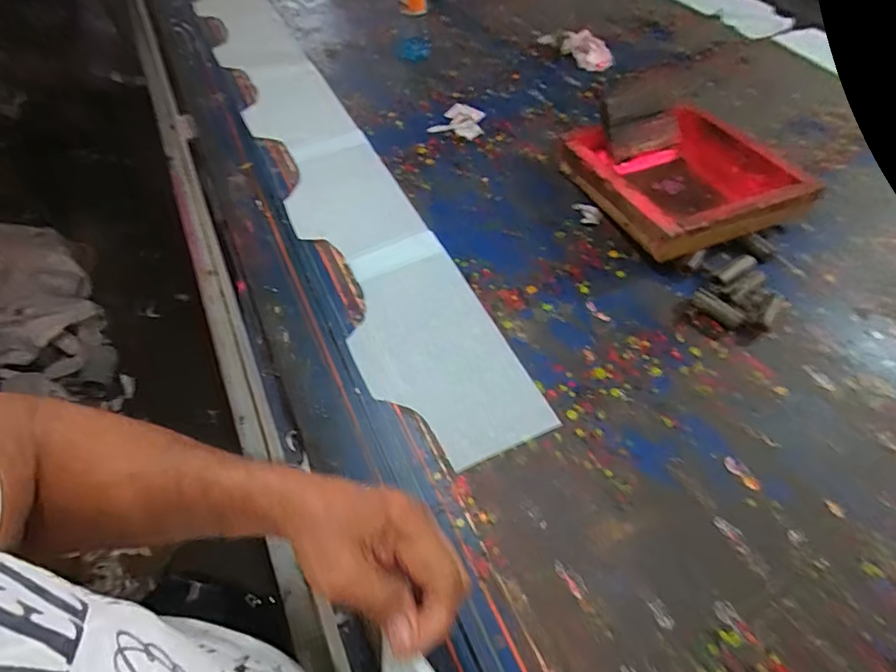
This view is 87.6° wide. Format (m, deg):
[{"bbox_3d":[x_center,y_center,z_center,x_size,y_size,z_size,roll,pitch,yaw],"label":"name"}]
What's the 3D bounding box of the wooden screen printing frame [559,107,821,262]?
[{"bbox_3d":[0.321,-0.225,0.653,0.238,0.073,0.248,-18,57,-10],"label":"wooden screen printing frame"}]

